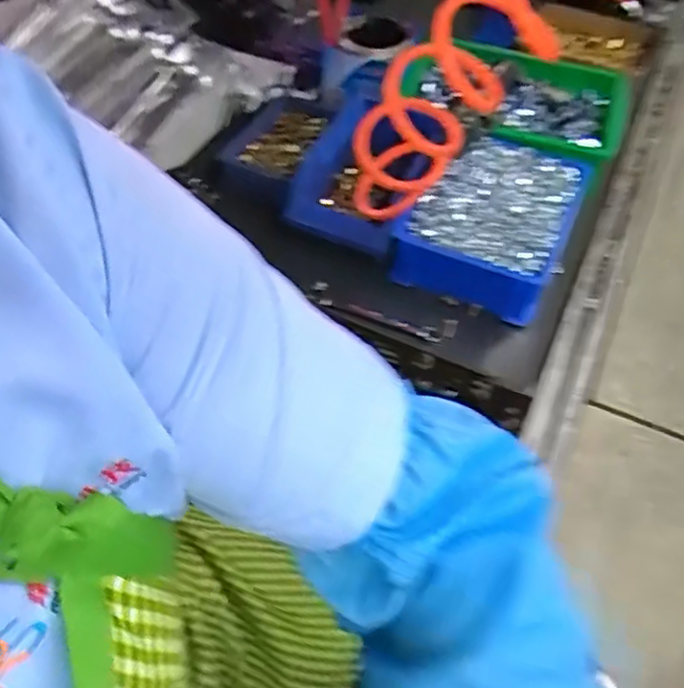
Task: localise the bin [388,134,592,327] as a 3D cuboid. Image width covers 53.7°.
[{"bbox_3d":[0.153,-0.123,0.686,0.143,0.087,0.186,22,53,14],"label":"bin"}]

